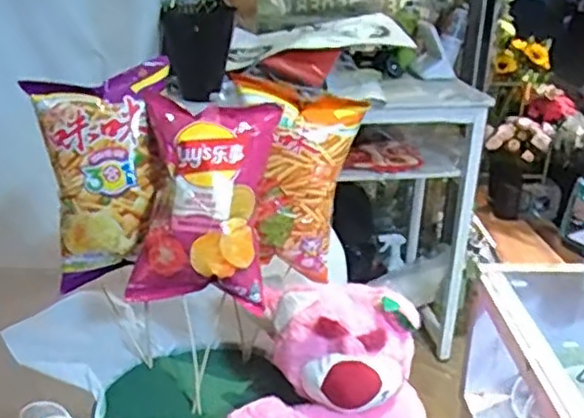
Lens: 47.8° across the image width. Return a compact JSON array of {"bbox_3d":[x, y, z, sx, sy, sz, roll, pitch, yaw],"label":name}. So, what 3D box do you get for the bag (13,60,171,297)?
[{"bbox_3d":[-0.179,-0.034,0.638,0.130,0.211,0.061,-7,1,8],"label":"bag"}]

